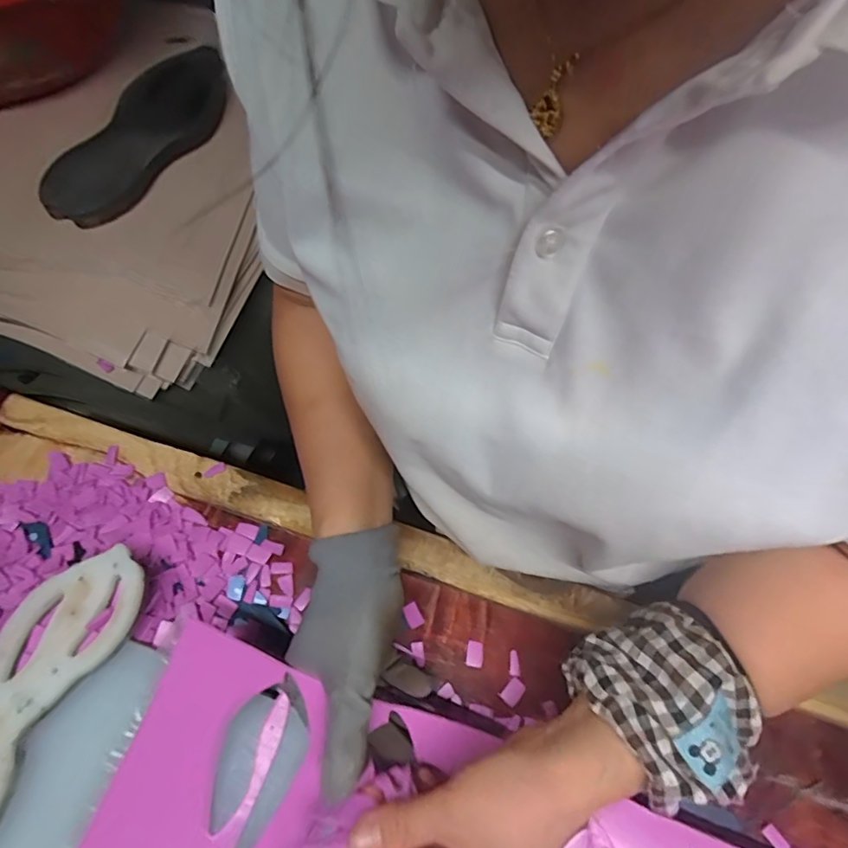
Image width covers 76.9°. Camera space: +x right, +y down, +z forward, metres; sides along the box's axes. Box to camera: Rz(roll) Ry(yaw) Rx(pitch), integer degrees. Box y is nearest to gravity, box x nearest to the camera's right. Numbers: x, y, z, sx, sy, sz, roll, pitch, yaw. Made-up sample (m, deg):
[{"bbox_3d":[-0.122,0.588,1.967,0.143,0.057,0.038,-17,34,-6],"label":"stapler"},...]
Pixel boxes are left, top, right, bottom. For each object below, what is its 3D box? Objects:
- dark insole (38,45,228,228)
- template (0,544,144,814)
[{"bbox_3d":[-0.324,-0.335,0.612,0.091,0.024,0.275,34,69,-6],"label":"dark insole"},{"bbox_3d":[-0.252,0.176,0.316,0.060,0.019,0.217,25,64,10],"label":"template"}]

